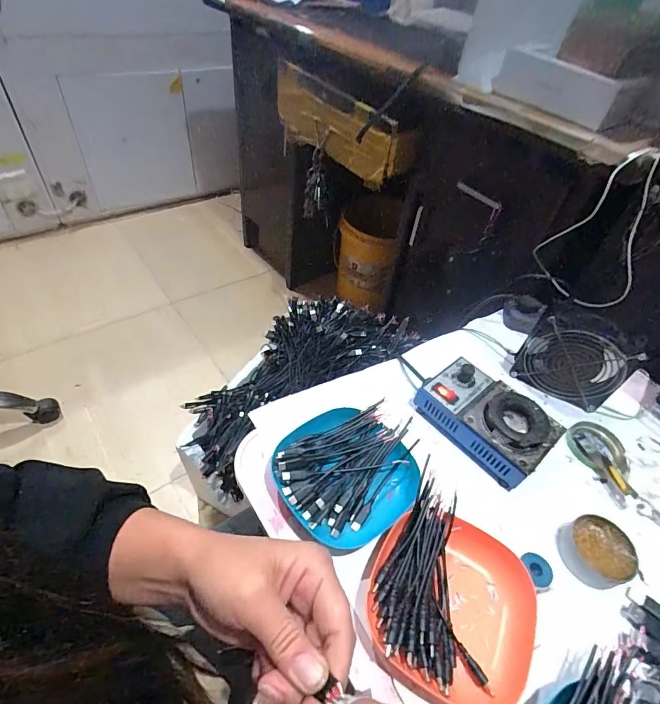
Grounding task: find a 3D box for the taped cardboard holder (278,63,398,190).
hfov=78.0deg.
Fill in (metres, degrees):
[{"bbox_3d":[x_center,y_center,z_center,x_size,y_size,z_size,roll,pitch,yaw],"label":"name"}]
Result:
[{"bbox_3d":[-0.009,-0.499,0.903,0.076,0.151,0.409,-32,59,-31],"label":"taped cardboard holder"}]

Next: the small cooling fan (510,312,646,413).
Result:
[{"bbox_3d":[0.319,0.010,0.536,0.117,0.122,0.033,30,51,19],"label":"small cooling fan"}]

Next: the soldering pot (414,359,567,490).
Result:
[{"bbox_3d":[0.190,0.077,0.500,0.154,0.062,0.099,38,54,25],"label":"soldering pot"}]

